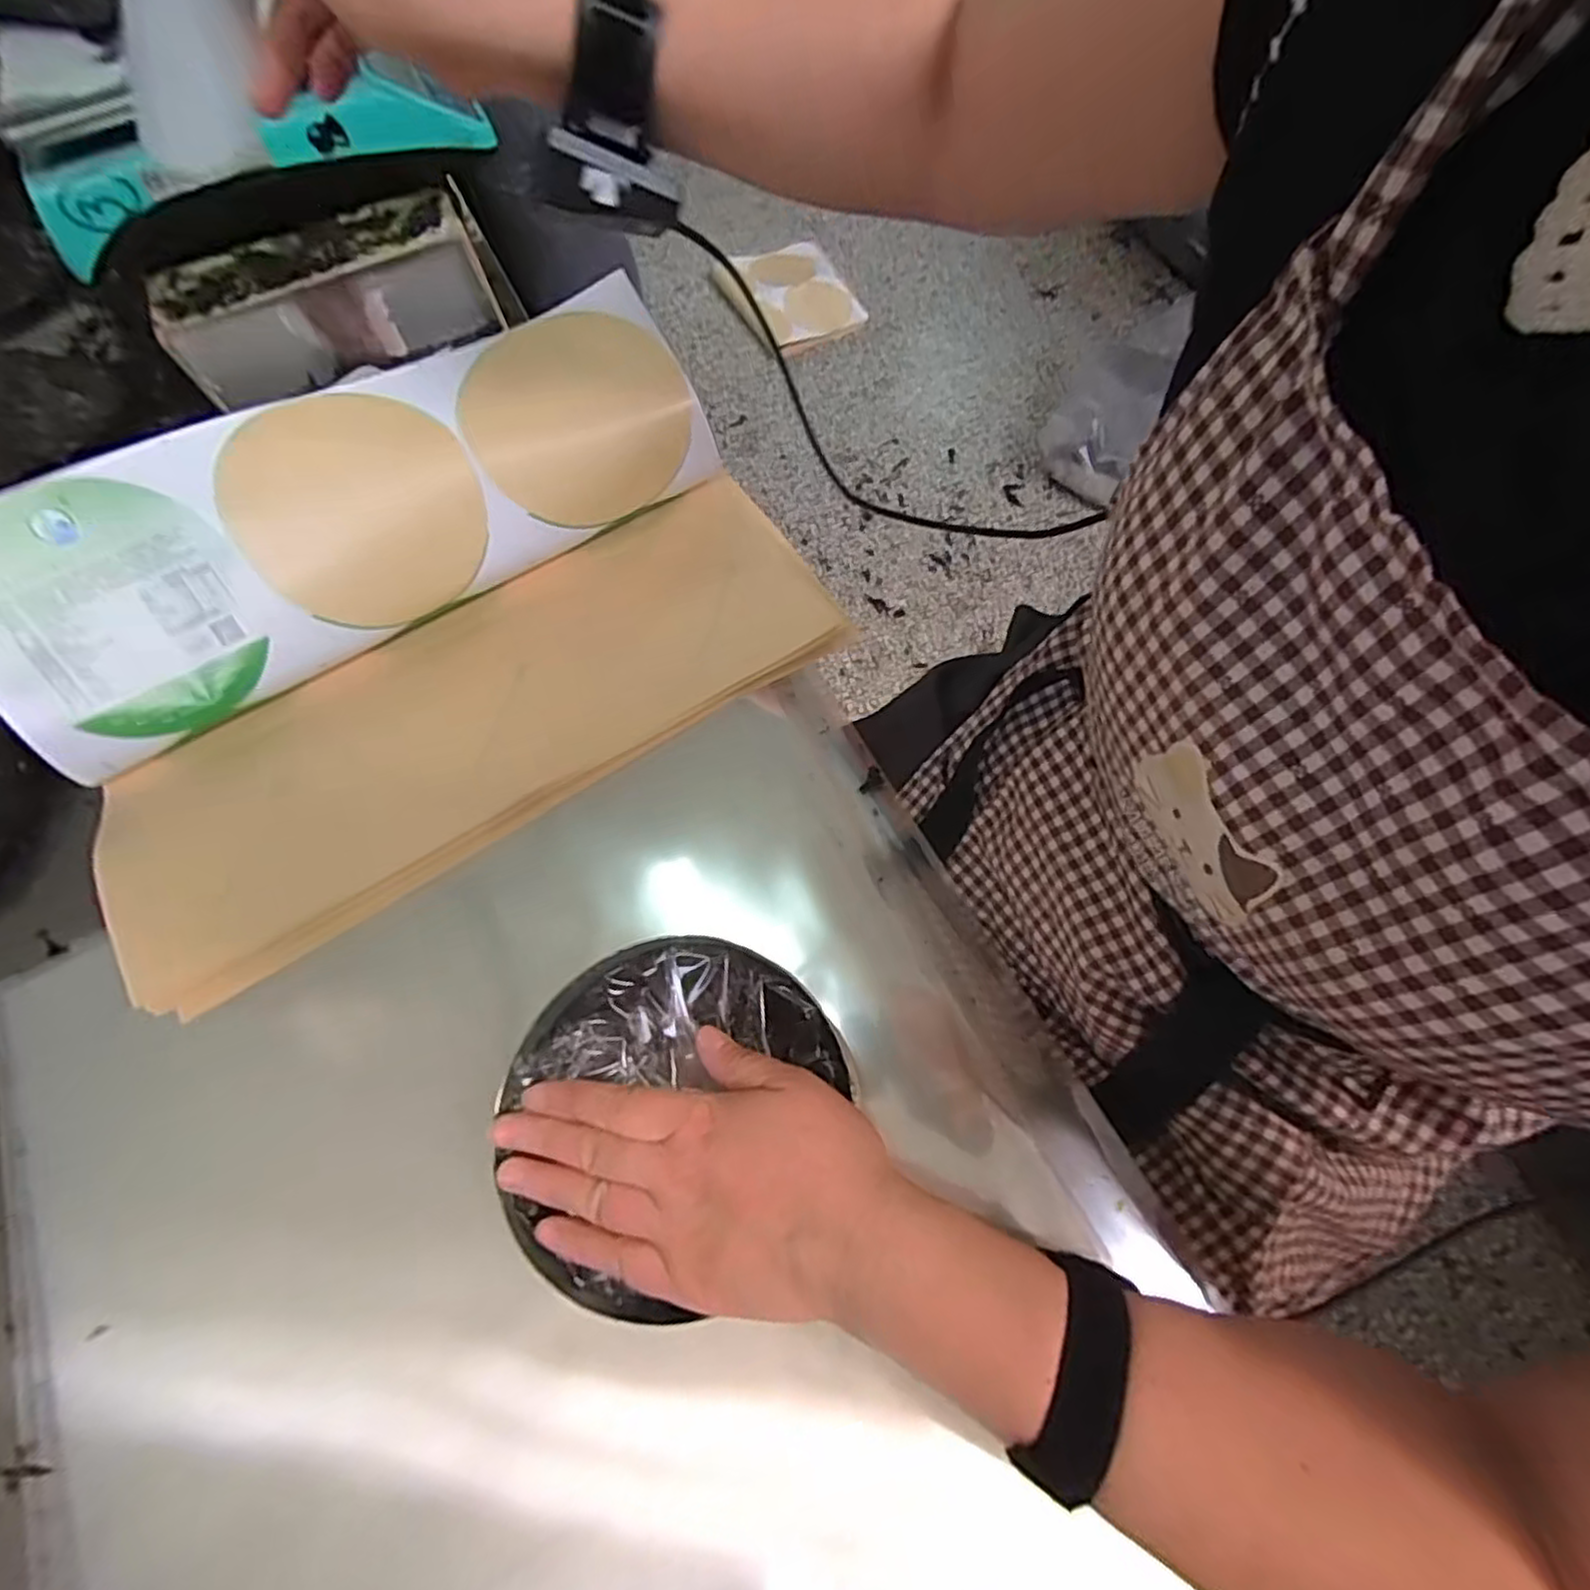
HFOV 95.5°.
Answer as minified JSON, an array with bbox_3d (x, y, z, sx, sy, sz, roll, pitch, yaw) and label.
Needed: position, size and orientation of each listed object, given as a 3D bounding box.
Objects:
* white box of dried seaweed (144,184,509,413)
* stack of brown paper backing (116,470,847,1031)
[{"bbox_3d":[-0.404,-0.432,0.634,0.257,0.085,0.086,-26,68,-9],"label":"white box of dried seaweed"},{"bbox_3d":[-0.215,-0.061,0.497,0.490,0.018,0.181,-31,69,-11],"label":"stack of brown paper backing"}]

